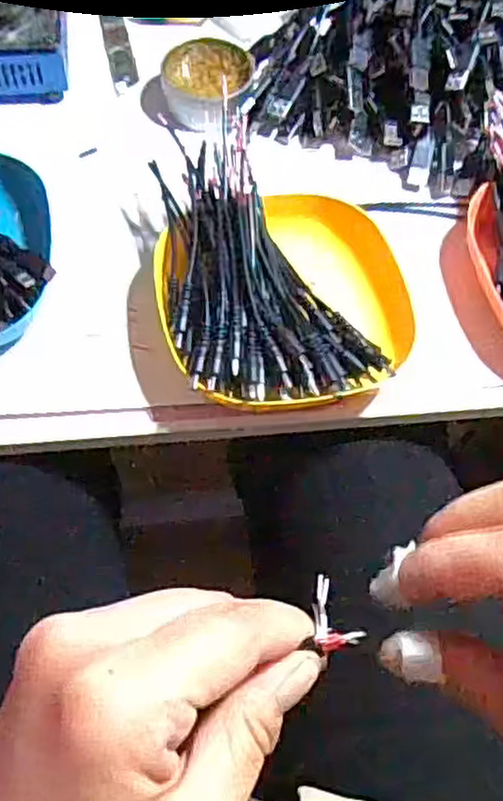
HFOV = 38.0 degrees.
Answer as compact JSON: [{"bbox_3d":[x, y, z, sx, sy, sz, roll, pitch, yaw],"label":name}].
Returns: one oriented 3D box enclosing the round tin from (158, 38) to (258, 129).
[{"bbox_3d":[-0.030,-0.220,0.507,0.061,0.023,0.061,1,64,-2],"label":"round tin"}]

